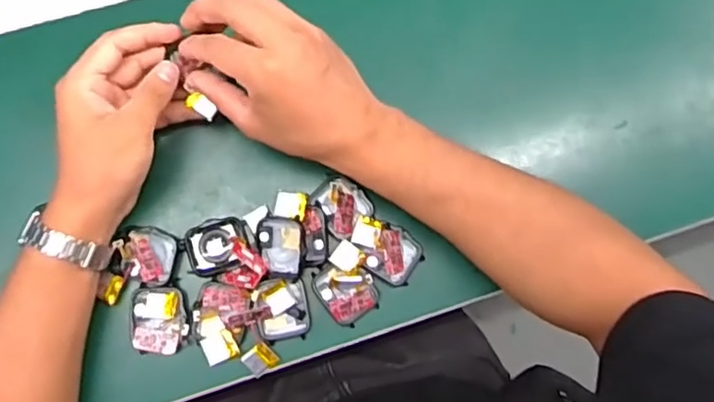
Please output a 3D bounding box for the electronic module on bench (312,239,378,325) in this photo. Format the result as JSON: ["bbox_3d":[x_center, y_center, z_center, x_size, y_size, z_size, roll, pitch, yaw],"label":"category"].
[{"bbox_3d":[-0.007,0.060,0.461,0.042,0.015,0.051,-35,86,-7],"label":"electronic module on bench"}]

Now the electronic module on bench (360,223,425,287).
[{"bbox_3d":[0.027,0.040,0.471,0.039,0.010,0.038,37,82,1],"label":"electronic module on bench"}]

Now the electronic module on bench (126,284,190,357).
[{"bbox_3d":[-0.140,0.085,0.452,0.039,0.008,0.048,-10,84,-5],"label":"electronic module on bench"}]

